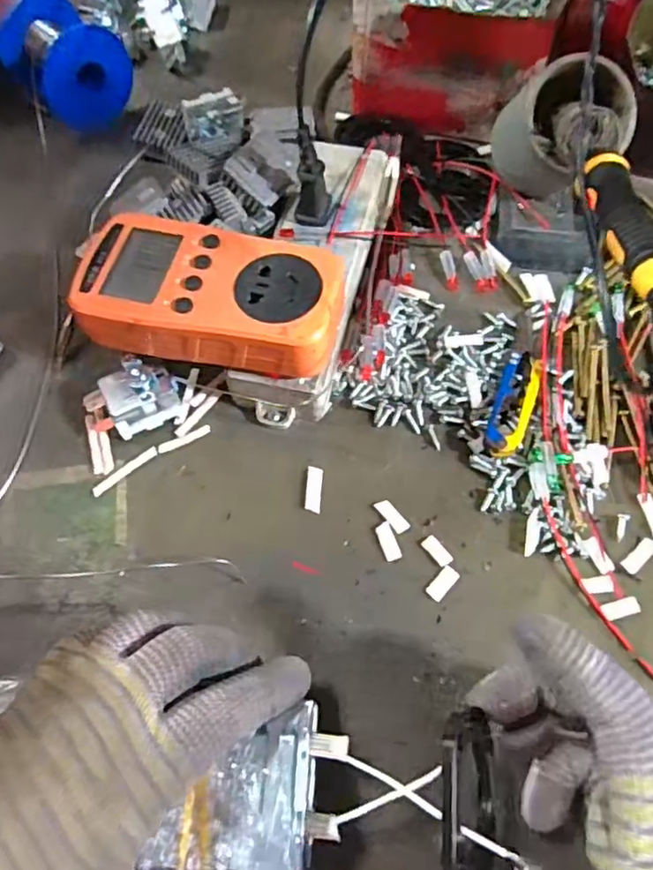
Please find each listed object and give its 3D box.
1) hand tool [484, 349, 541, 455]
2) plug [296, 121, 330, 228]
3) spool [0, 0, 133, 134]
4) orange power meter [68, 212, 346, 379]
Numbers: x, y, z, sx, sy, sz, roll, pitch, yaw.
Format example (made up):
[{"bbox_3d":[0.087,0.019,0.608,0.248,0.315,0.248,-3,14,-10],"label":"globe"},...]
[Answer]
[{"bbox_3d":[0.102,-0.018,0.327,0.020,0.011,0.066,20,66,9],"label":"hand tool"},{"bbox_3d":[-0.008,-0.141,0.332,0.018,0.049,0.022,11,65,5],"label":"plug"},{"bbox_3d":[-0.180,-0.260,0.417,0.066,0.058,0.074,-41,72,-18],"label":"spool"},{"bbox_3d":[-0.056,-0.071,0.298,0.126,0.029,0.067,9,65,4],"label":"orange power meter"}]

